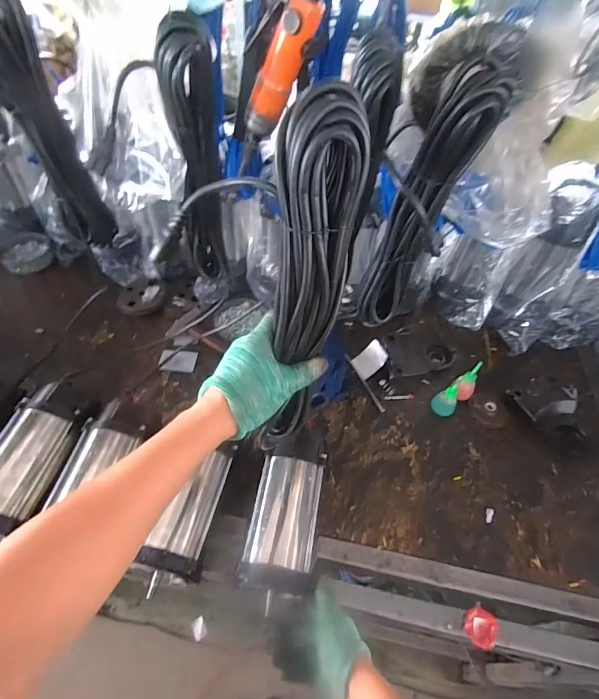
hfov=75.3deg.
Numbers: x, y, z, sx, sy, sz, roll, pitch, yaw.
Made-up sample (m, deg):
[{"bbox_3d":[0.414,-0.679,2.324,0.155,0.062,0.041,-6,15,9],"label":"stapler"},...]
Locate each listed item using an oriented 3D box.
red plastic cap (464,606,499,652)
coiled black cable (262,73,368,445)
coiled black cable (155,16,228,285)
[{"bbox_3d":[0.293,0.448,0.625,0.049,0.019,0.055,27,53,16],"label":"red plastic cap"},{"bbox_3d":[0.008,-0.046,0.378,0.069,0.344,0.039,7,34,0],"label":"coiled black cable"},{"bbox_3d":[-0.134,-0.225,0.525,0.062,0.335,0.075,-4,51,-10],"label":"coiled black cable"}]

